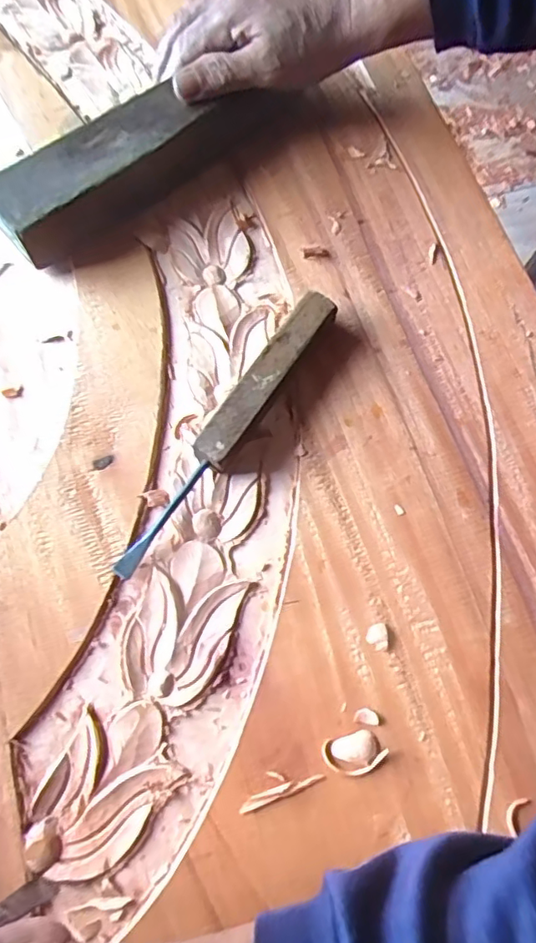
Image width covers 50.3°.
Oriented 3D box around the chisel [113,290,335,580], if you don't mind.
[{"bbox_3d":[-0.022,-0.027,0.362,0.027,0.026,0.218,30,71,8],"label":"chisel"}]

